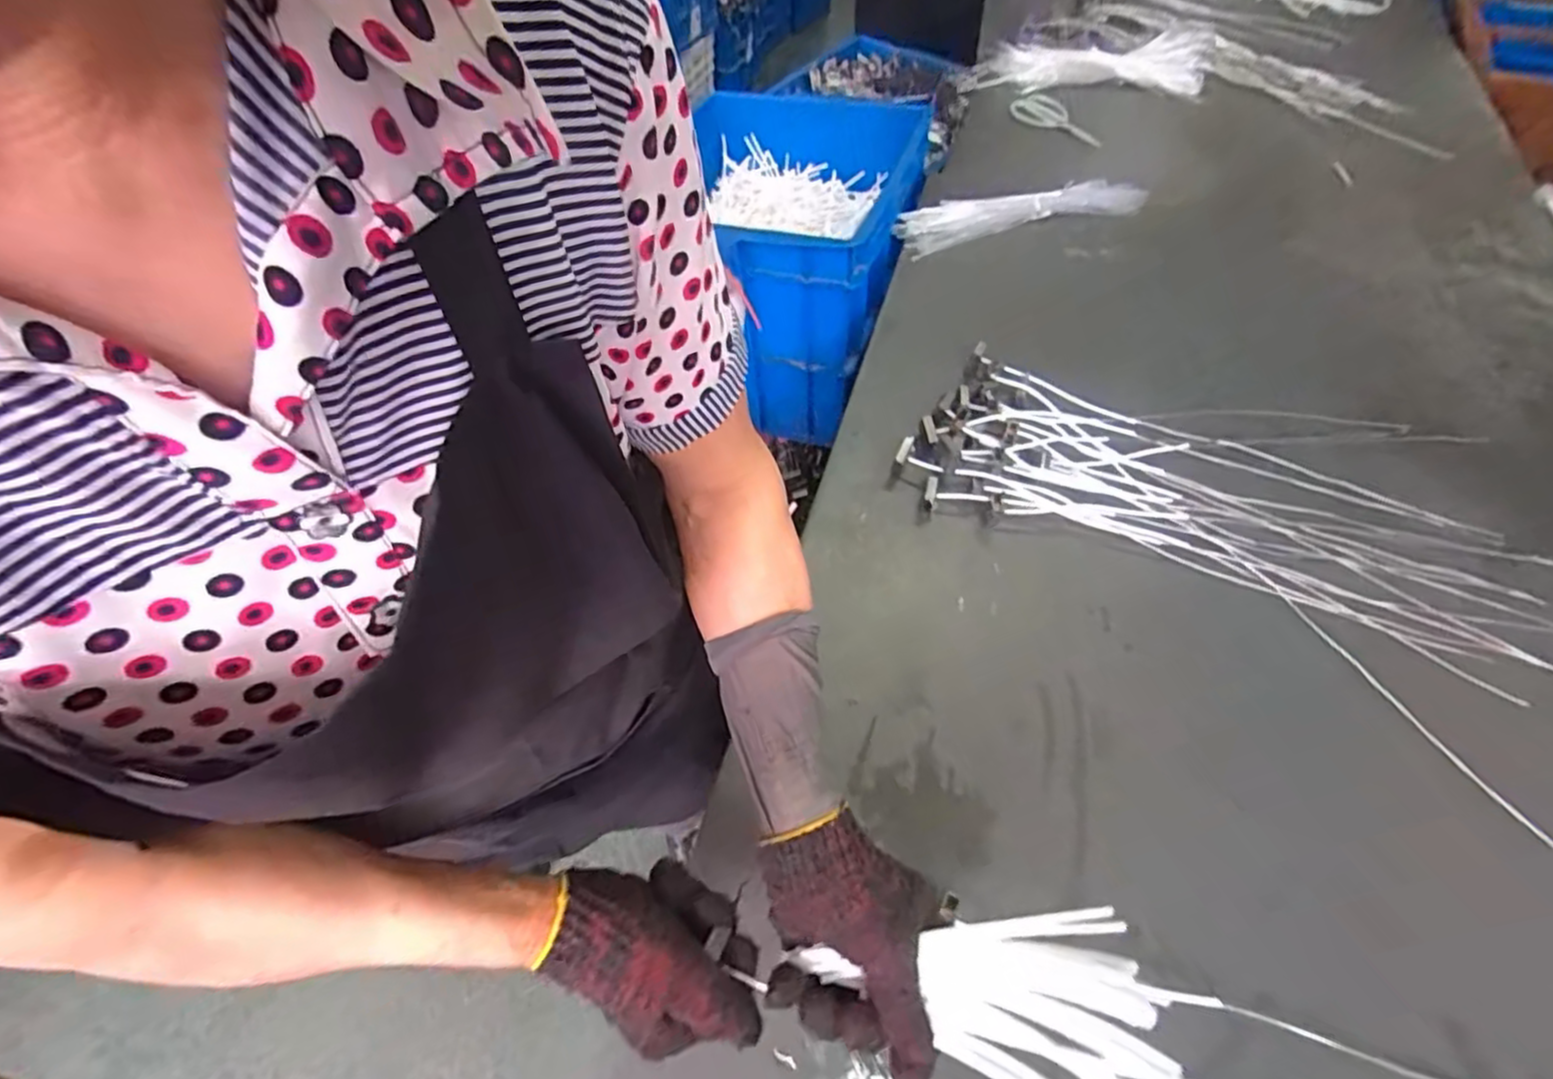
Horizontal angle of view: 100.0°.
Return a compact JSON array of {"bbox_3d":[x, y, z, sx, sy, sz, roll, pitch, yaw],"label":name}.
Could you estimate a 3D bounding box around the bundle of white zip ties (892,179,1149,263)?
[{"bbox_3d":[0.379,-0.491,0.988,0.418,0.044,0.086,-16,60,-13],"label":"bundle of white zip ties"}]

